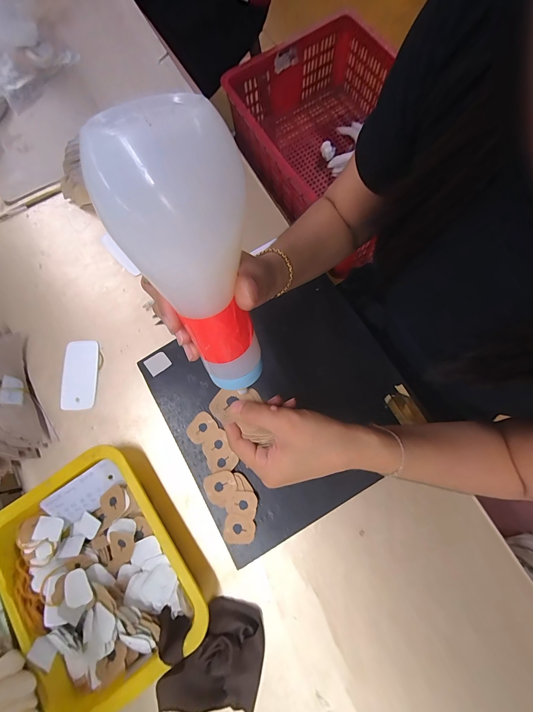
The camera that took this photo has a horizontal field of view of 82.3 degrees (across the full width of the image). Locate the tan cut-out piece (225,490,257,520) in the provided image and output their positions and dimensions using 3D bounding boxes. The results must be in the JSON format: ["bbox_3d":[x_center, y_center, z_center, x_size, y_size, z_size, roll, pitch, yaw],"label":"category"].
[{"bbox_3d":[-0.031,0.183,0.379,0.036,0.005,0.030,12,75,3],"label":"tan cut-out piece"}]

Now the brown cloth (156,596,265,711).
[{"bbox_3d":[-0.063,0.344,0.343,0.115,0.036,0.105,3,75,1],"label":"brown cloth"}]

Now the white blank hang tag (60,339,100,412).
[{"bbox_3d":[-0.282,0.028,0.461,0.054,0.005,0.104,-2,75,0],"label":"white blank hang tag"}]

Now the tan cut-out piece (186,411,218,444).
[{"bbox_3d":[-0.087,0.096,0.408,0.039,0.004,0.032,-41,78,-10],"label":"tan cut-out piece"}]

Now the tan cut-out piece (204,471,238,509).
[{"bbox_3d":[-0.057,0.166,0.382,0.040,0.004,0.040,-22,76,-6],"label":"tan cut-out piece"}]

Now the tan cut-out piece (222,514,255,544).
[{"bbox_3d":[-0.034,0.213,0.372,0.037,0.004,0.033,7,75,2],"label":"tan cut-out piece"}]

